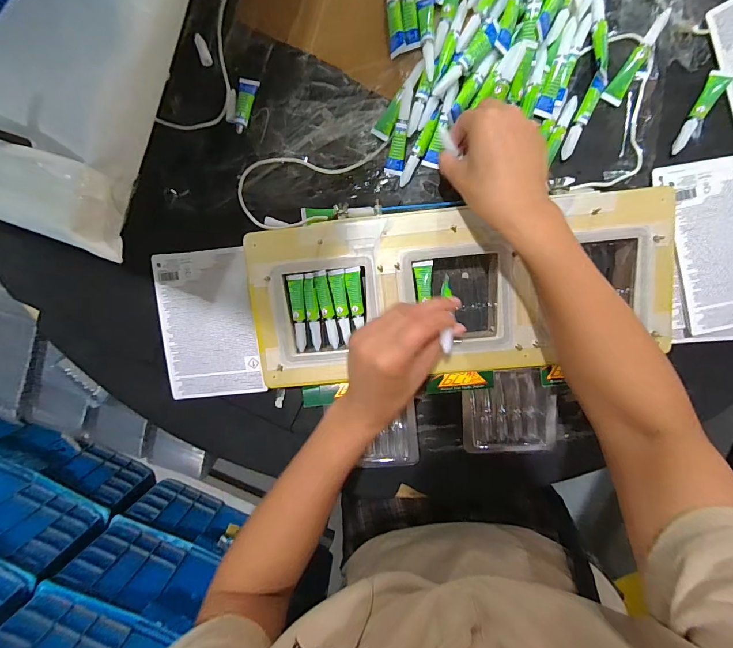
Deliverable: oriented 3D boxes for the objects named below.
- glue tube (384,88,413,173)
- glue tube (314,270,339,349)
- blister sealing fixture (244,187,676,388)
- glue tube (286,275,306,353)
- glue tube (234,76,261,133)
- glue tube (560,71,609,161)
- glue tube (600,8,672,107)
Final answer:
[{"bbox_3d":[0.035,-0.196,0.373,0.019,0.007,0.079,10,115,0],"label":"glue tube"},{"bbox_3d":[-0.042,-0.015,0.387,0.015,0.005,0.083,-8,99,3],"label":"glue tube"},{"bbox_3d":[0.092,-0.035,0.392,0.420,0.045,0.164,-6,99,3],"label":"blister sealing fixture"},{"bbox_3d":[-0.073,-0.011,0.390,0.017,0.007,0.081,-3,99,3],"label":"glue tube"},{"bbox_3d":[-0.128,-0.229,0.382,0.020,0.010,0.055,11,100,0],"label":"glue tube"},{"bbox_3d":[0.220,-0.209,0.368,0.015,0.009,0.083,21,100,-2],"label":"glue tube"},{"bbox_3d":[0.264,-0.261,0.357,0.019,0.007,0.082,29,109,14],"label":"glue tube"}]

